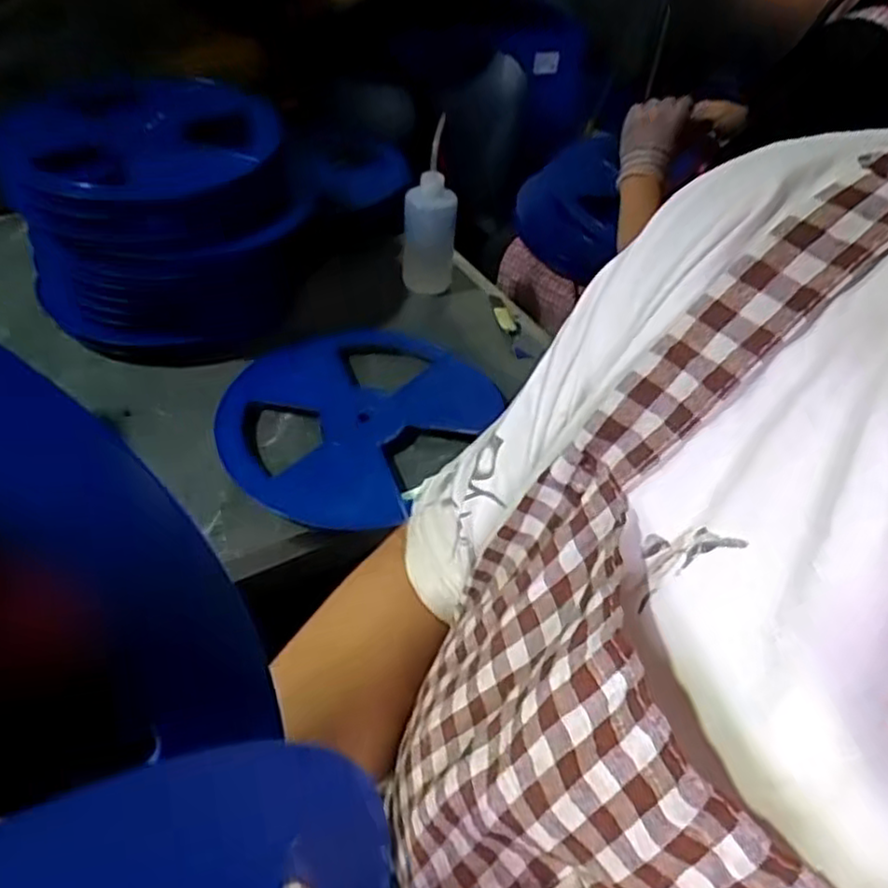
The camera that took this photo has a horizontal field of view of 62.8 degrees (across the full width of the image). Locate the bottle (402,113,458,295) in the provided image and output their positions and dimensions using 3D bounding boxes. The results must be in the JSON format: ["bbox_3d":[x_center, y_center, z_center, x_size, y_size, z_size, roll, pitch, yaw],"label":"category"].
[{"bbox_3d":[-0.018,-0.304,0.981,0.063,0.208,0.084,9,45,4],"label":"bottle"}]

